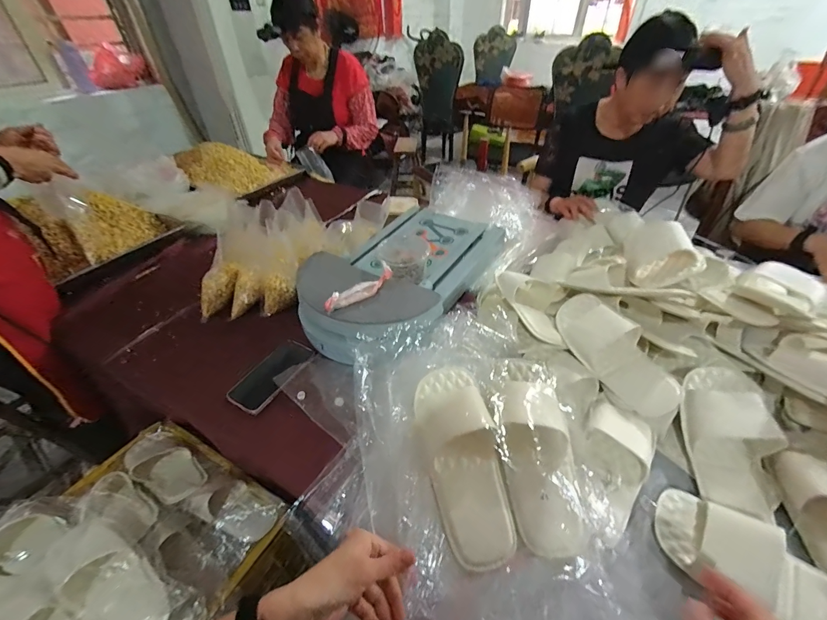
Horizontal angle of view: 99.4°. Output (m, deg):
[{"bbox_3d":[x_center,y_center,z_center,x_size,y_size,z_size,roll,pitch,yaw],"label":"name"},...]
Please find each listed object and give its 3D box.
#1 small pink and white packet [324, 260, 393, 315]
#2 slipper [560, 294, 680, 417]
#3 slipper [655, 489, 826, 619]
[{"bbox_3d":[-0.101,-0.041,0.663,0.149,0.046,0.018,-31,49,-31],"label":"small pink and white packet"},{"bbox_3d":[0.331,0.062,0.588,0.091,0.076,0.233,-15,42,-16],"label":"slipper"},{"bbox_3d":[0.416,0.302,0.406,0.224,0.060,0.095,24,46,27],"label":"slipper"}]

